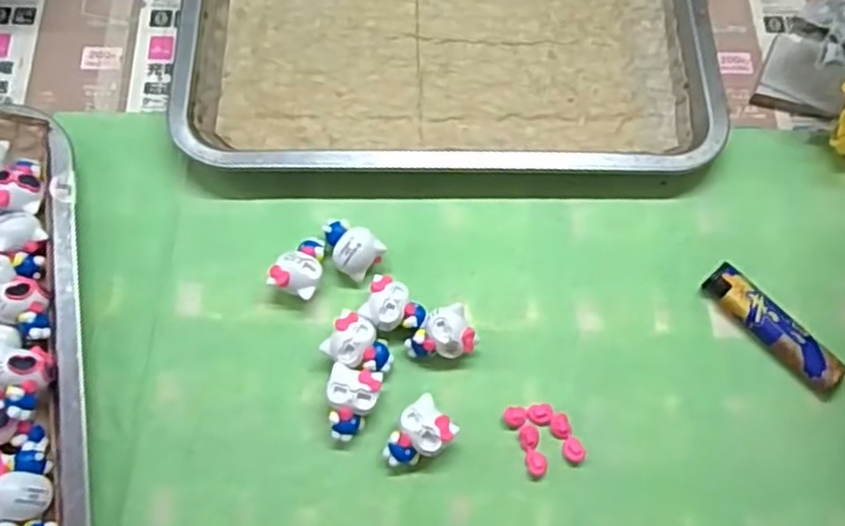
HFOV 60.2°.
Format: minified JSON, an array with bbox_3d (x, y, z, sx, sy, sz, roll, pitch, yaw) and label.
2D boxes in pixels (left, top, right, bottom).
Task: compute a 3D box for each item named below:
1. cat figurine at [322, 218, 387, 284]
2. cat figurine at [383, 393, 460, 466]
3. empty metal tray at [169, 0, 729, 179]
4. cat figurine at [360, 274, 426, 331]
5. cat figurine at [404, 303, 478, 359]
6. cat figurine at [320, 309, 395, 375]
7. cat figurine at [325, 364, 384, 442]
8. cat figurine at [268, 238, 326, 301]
[{"bbox_3d":[-0.040,-0.007,0.386,0.034,0.024,0.022,34,71,10],"label":"cat figurine"},{"bbox_3d":[-0.003,0.083,0.350,0.034,0.019,0.024,-39,76,-16],"label":"cat figurine"},{"bbox_3d":[0.014,-0.150,0.440,0.304,0.024,0.224,-2,69,-4],"label":"empty metal tray"},{"bbox_3d":[-0.014,0.024,0.374,0.031,0.019,0.027,18,69,4],"label":"cat figurine"},{"bbox_3d":[0.009,0.038,0.367,0.031,0.022,0.024,-25,72,-12],"label":"cat figurine"},{"bbox_3d":[-0.031,0.043,0.366,0.033,0.018,0.025,32,71,9],"label":"cat figurine"},{"bbox_3d":[-0.035,0.069,0.356,0.025,0.019,0.034,12,69,2],"label":"cat figurine"},{"bbox_3d":[-0.063,0.003,0.382,0.024,0.019,0.032,19,69,5],"label":"cat figurine"}]

